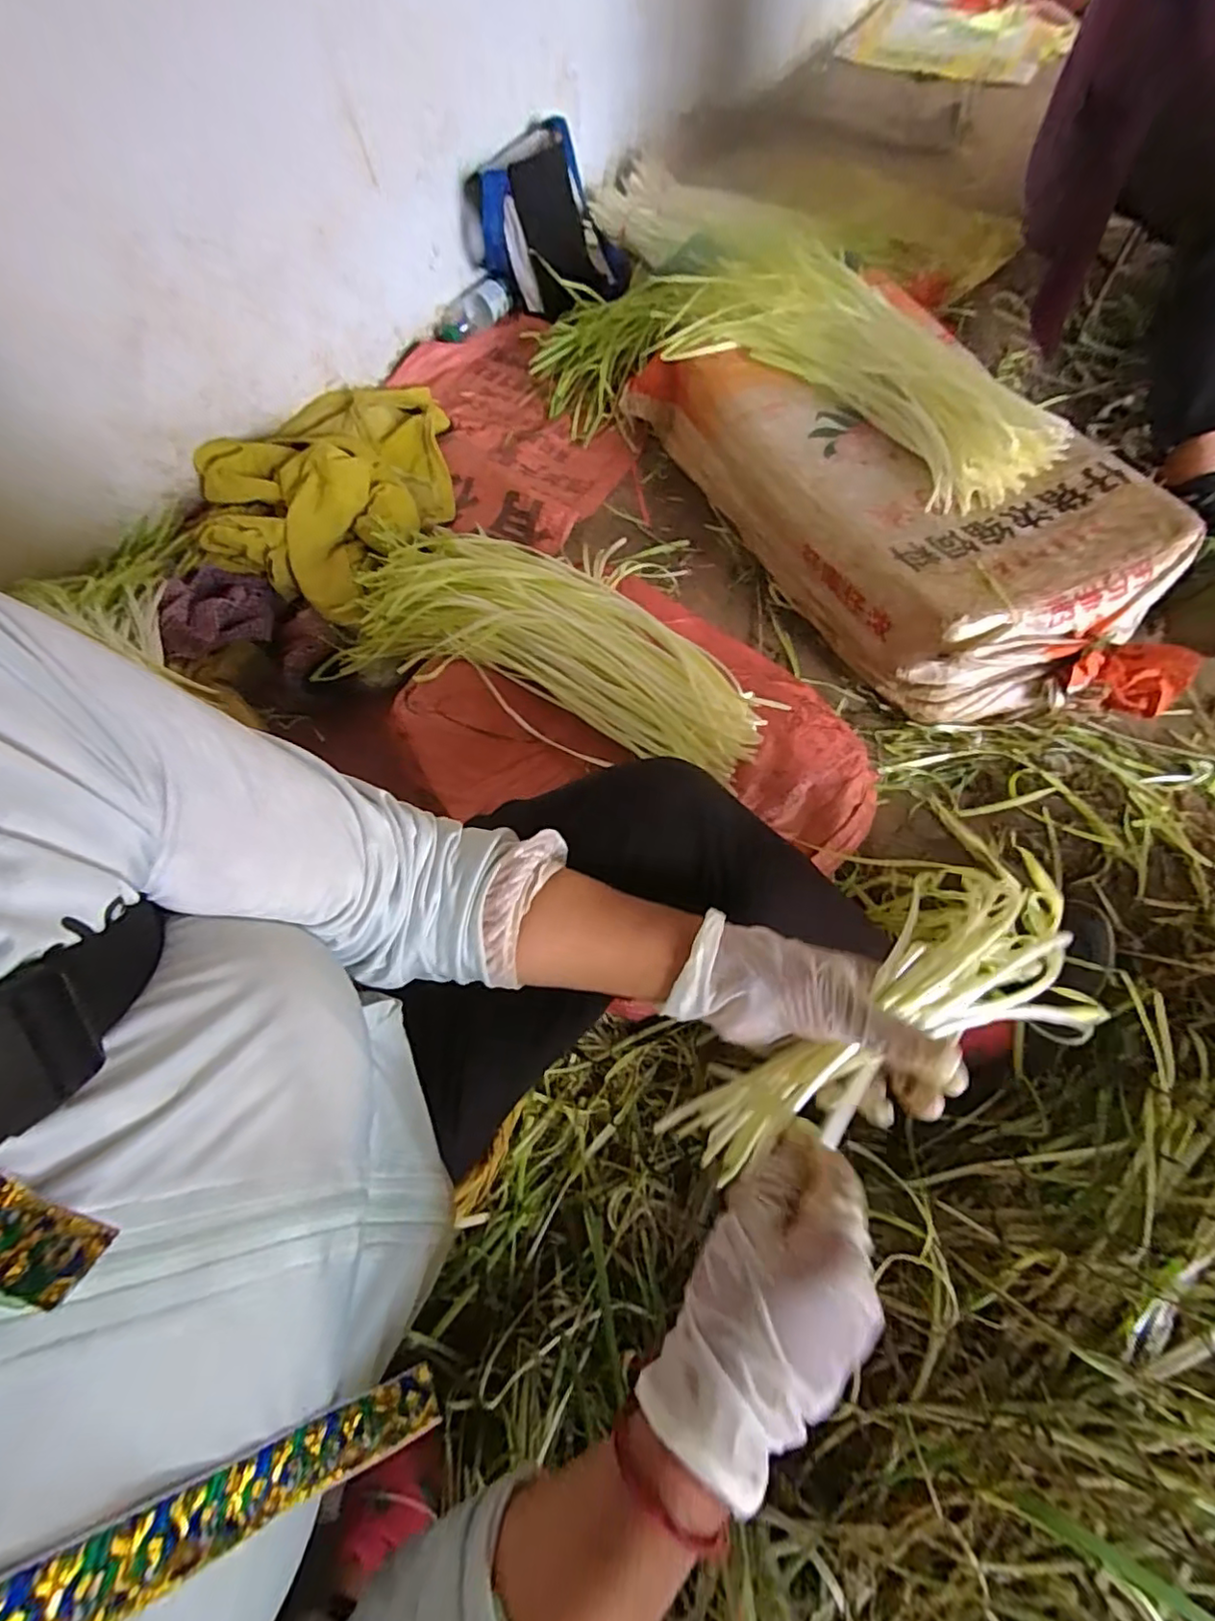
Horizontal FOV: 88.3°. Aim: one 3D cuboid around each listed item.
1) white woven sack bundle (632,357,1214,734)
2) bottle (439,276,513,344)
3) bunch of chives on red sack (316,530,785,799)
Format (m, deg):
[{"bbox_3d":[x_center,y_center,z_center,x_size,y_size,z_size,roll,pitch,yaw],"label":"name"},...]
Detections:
[{"bbox_3d":[0.369,-0.420,0.847,0.317,0.176,0.812,-27,65,-10],"label":"white woven sack bundle"},{"bbox_3d":[-0.257,-0.967,1.216,0.060,0.052,0.178,40,72,20],"label":"bottle"},{"bbox_3d":[-0.084,-0.201,0.742,0.564,0.131,0.215,21,67,13],"label":"bunch of chives on red sack"}]

